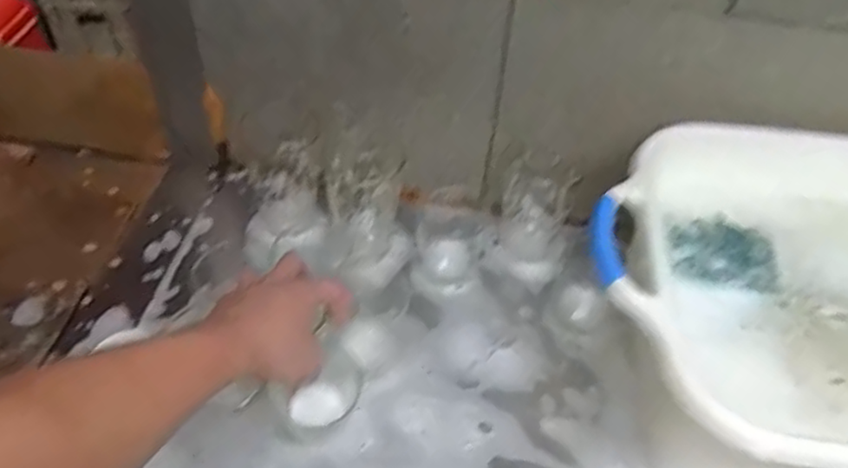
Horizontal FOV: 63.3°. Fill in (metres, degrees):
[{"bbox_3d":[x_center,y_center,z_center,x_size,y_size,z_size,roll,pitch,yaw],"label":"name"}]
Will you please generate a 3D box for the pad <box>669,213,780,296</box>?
[{"bbox_3d":[0.286,0.019,0.663,0.104,0.019,0.084,6,44,0],"label":"pad"}]

